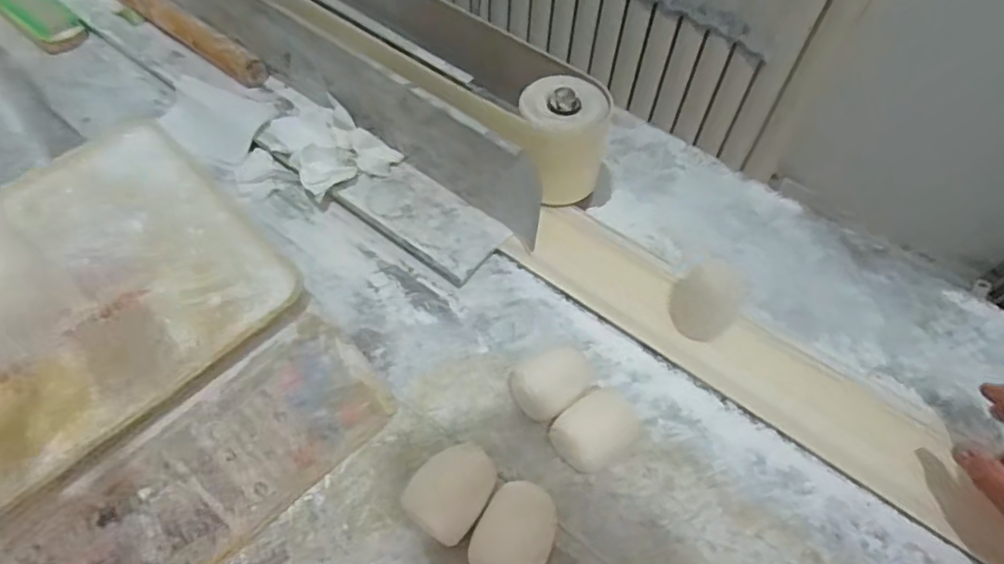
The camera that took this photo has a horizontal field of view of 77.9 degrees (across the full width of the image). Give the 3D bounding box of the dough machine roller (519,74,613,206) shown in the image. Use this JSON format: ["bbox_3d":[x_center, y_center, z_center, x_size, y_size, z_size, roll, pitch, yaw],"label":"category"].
[{"bbox_3d":[0.056,-0.126,0.576,0.077,0.107,0.076,3,58,1],"label":"dough machine roller"}]

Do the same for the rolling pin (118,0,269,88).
[{"bbox_3d":[-0.380,-0.299,0.703,0.301,0.026,0.030,34,63,18],"label":"rolling pin"}]

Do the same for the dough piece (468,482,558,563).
[{"bbox_3d":[0.009,0.173,0.423,0.050,0.026,0.065,24,61,13],"label":"dough piece"}]

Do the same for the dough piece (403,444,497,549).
[{"bbox_3d":[-0.033,0.147,0.434,0.048,0.037,0.062,34,64,18],"label":"dough piece"}]

